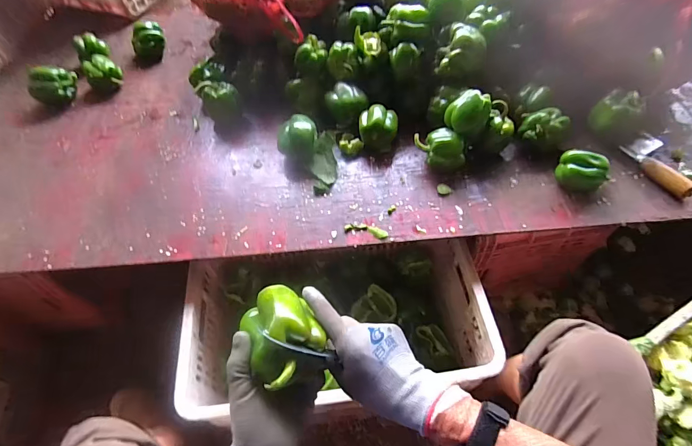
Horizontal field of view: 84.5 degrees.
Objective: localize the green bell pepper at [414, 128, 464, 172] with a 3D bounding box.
[{"bbox_3d":[0.174,-0.134,0.711,0.064,0.065,0.089,-23,62,-13],"label":"green bell pepper"}]

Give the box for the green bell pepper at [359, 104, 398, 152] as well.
[{"bbox_3d":[0.062,-0.183,0.750,0.077,0.064,0.071,0,60,0],"label":"green bell pepper"}]

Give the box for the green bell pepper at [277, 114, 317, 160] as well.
[{"bbox_3d":[-0.094,-0.161,0.743,0.077,0.065,0.081,-9,60,-6],"label":"green bell pepper"}]

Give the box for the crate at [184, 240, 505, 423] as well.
[{"bbox_3d":[-0.023,0.179,0.756,0.511,0.254,0.323,-6,60,-4],"label":"crate"}]

